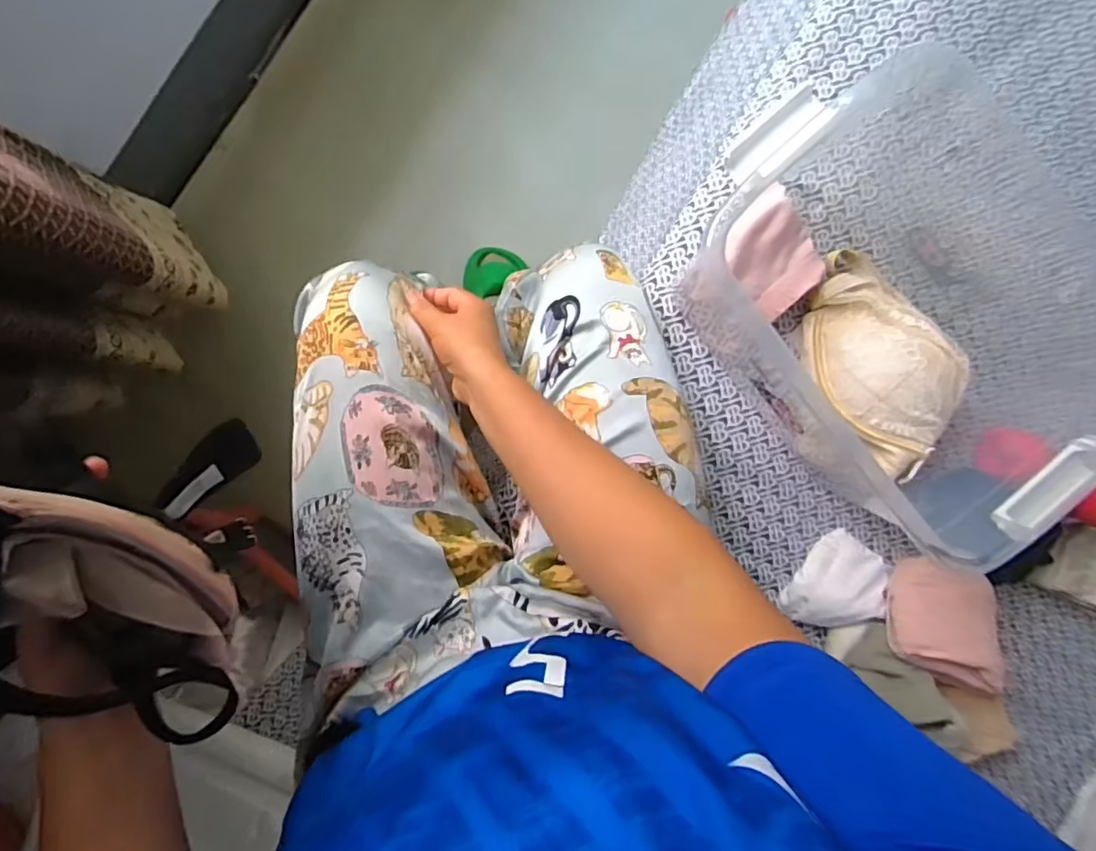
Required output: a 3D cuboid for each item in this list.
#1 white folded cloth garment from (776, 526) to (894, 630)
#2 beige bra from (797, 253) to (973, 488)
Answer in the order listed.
[{"bbox_3d":[0.299,0.167,0.596,0.081,0.034,0.101,38,88,-8],"label":"white folded cloth garment"},{"bbox_3d":[0.299,-0.059,0.546,0.107,0.088,0.209,-18,96,-6],"label":"beige bra"}]

